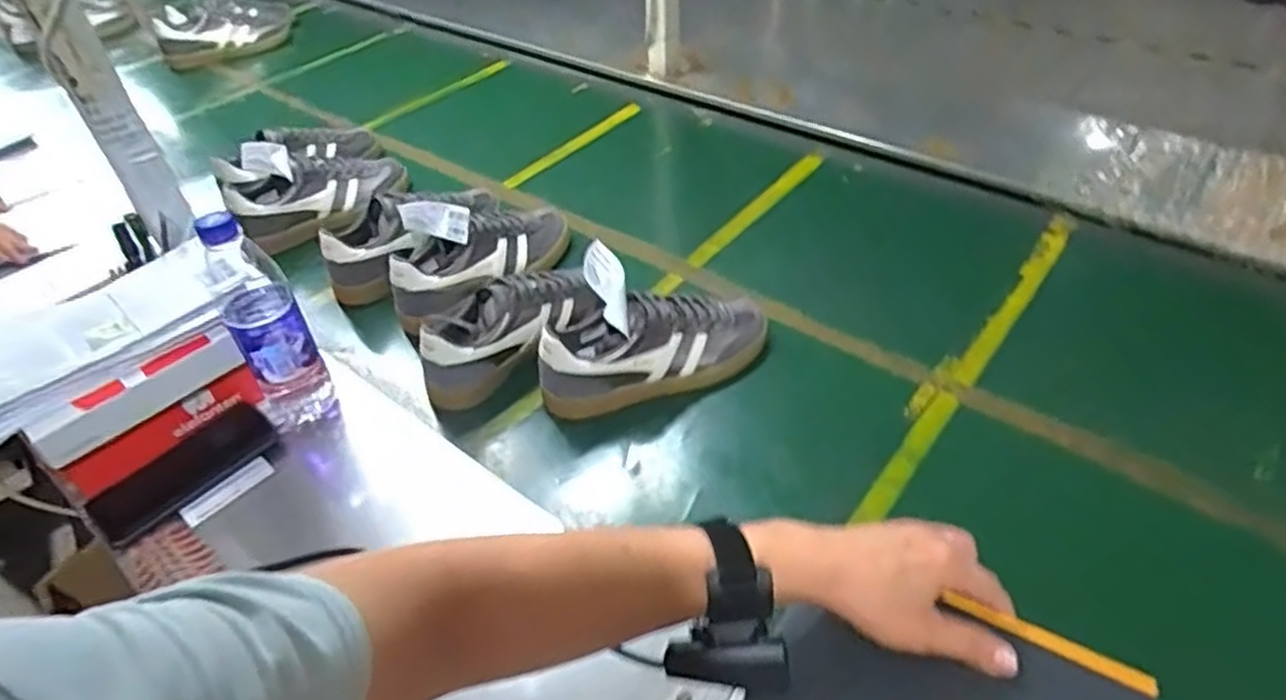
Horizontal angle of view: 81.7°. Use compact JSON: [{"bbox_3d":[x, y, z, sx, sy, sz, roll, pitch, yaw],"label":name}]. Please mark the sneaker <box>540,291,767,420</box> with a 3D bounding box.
[{"bbox_3d":[0.013,-0.010,0.802,0.253,0.098,0.085,-16,46,-9],"label":"sneaker"}]

